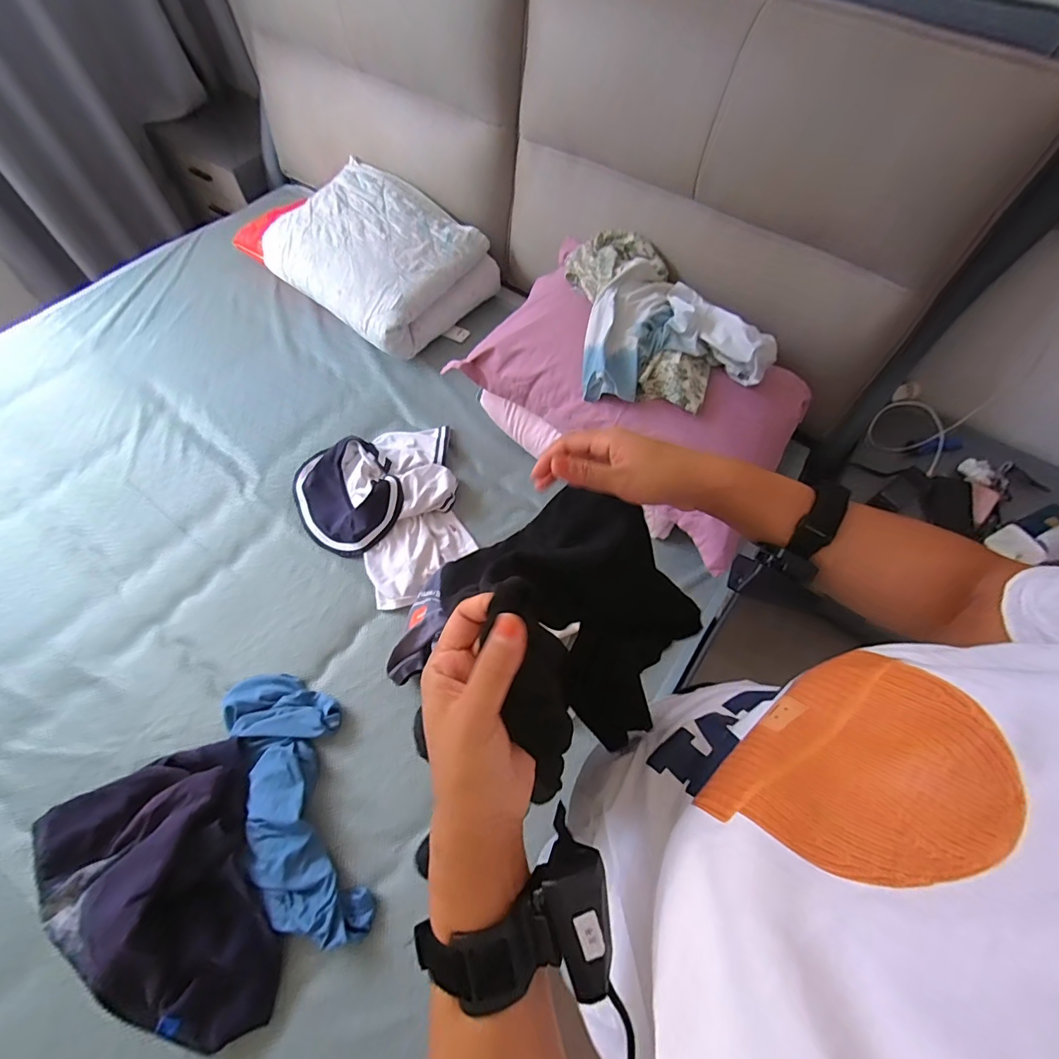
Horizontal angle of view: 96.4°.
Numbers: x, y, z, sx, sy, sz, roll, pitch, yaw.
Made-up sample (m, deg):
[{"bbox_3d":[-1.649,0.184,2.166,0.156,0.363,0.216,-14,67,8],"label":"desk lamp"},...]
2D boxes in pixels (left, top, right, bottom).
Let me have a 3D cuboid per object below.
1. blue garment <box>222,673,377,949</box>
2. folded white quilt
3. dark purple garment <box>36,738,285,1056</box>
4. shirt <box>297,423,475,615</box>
[{"bbox_3d":[-0.393,0.453,0.814,0.182,0.052,0.458,-23,67,-13],"label":"blue garment"},{"bbox_3d":[-0.422,-0.758,1.332,0.524,0.239,0.414,34,67,14],"label":"folded white quilt"},{"bbox_3d":[-0.577,0.565,0.703,0.308,0.132,0.413,-21,66,-13],"label":"dark purple garment"},{"bbox_3d":[-0.314,-0.052,1.072,0.382,0.053,0.443,-24,67,-14],"label":"shirt"}]

